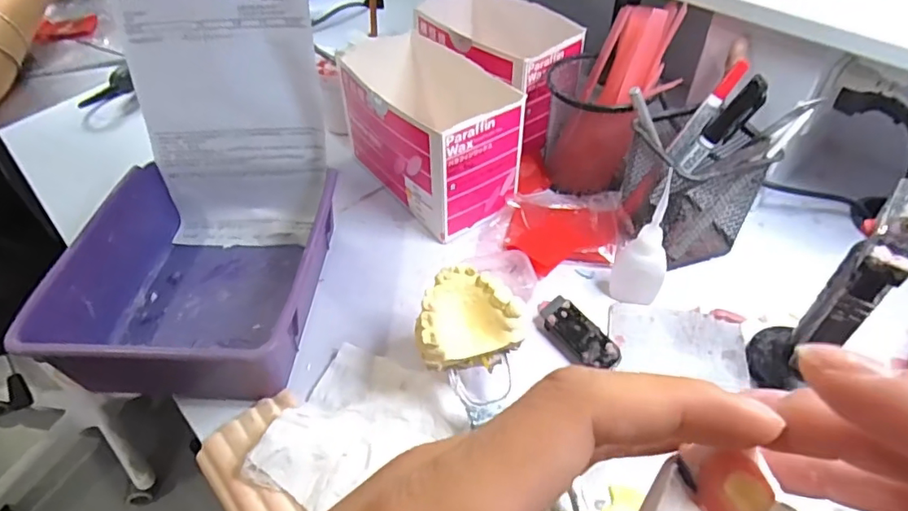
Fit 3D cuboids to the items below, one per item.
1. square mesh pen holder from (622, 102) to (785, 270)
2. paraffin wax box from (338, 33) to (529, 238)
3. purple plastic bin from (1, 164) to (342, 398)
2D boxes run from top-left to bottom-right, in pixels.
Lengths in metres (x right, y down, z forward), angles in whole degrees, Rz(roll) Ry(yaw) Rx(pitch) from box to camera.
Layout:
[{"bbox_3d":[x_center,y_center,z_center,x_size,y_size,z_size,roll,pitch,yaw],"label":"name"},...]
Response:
[{"bbox_3d":[0.176,-0.055,0.410,0.078,0.111,0.080,-11,46,-8],"label":"square mesh pen holder"},{"bbox_3d":[-0.028,-0.108,0.475,0.091,0.100,0.175,-25,50,-20],"label":"paraffin wax box"},{"bbox_3d":[-0.172,0.019,0.379,0.158,0.069,0.176,3,46,5],"label":"purple plastic bin"}]

